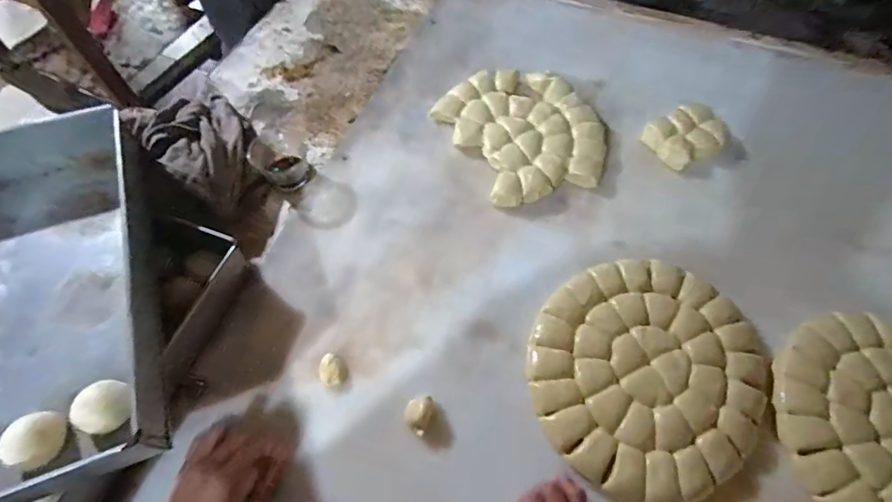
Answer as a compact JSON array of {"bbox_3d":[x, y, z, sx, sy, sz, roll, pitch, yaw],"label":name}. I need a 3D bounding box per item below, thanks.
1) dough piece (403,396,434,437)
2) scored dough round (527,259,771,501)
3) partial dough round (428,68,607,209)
[{"bbox_3d":[-0.031,0.187,0.502,0.030,0.021,0.040,25,63,13],"label":"dough piece"},{"bbox_3d":[0.241,0.138,0.528,0.281,0.017,0.260,0,61,-1],"label":"scored dough round"},{"bbox_3d":[0.126,-0.191,0.711,0.253,0.023,0.295,-23,63,-13],"label":"partial dough round"}]

